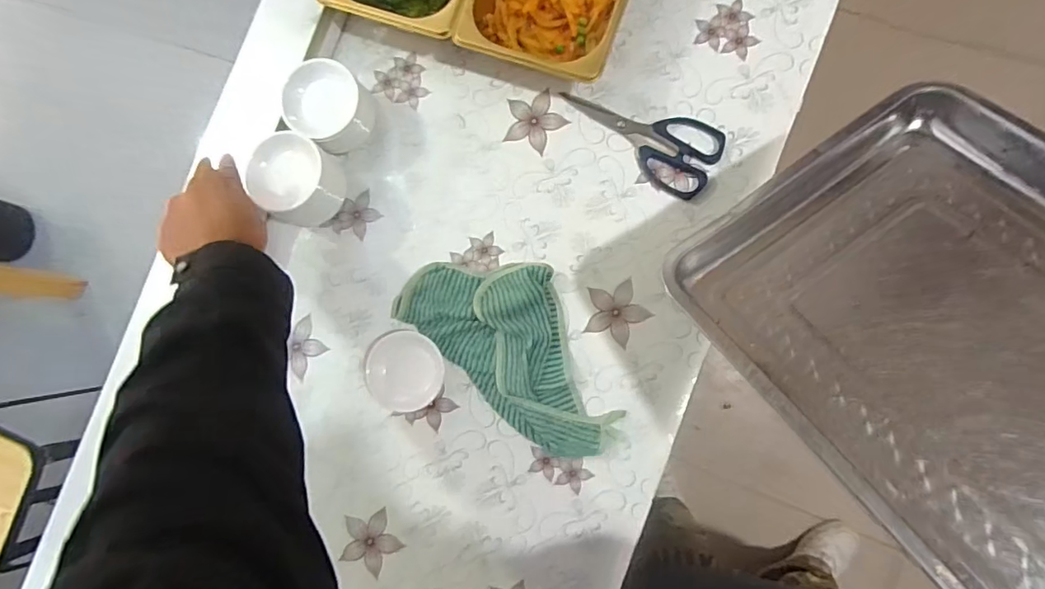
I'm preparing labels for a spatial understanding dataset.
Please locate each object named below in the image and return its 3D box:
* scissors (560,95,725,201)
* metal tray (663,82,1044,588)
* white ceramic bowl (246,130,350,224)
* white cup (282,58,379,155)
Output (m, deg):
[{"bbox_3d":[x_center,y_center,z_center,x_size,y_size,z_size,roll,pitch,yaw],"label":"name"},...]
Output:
[{"bbox_3d":[0.126,-0.176,0.588,0.179,0.005,0.079,31,90,9],"label":"scissors"},{"bbox_3d":[0.364,0.046,0.396,0.333,0.046,0.428,-34,64,-7],"label":"metal tray"},{"bbox_3d":[-0.249,-0.121,0.591,0.080,0.075,0.085,-2,85,8],"label":"white ceramic bowl"},{"bbox_3d":[-0.208,-0.204,0.594,0.077,0.060,0.084,-1,86,8],"label":"white cup"}]

